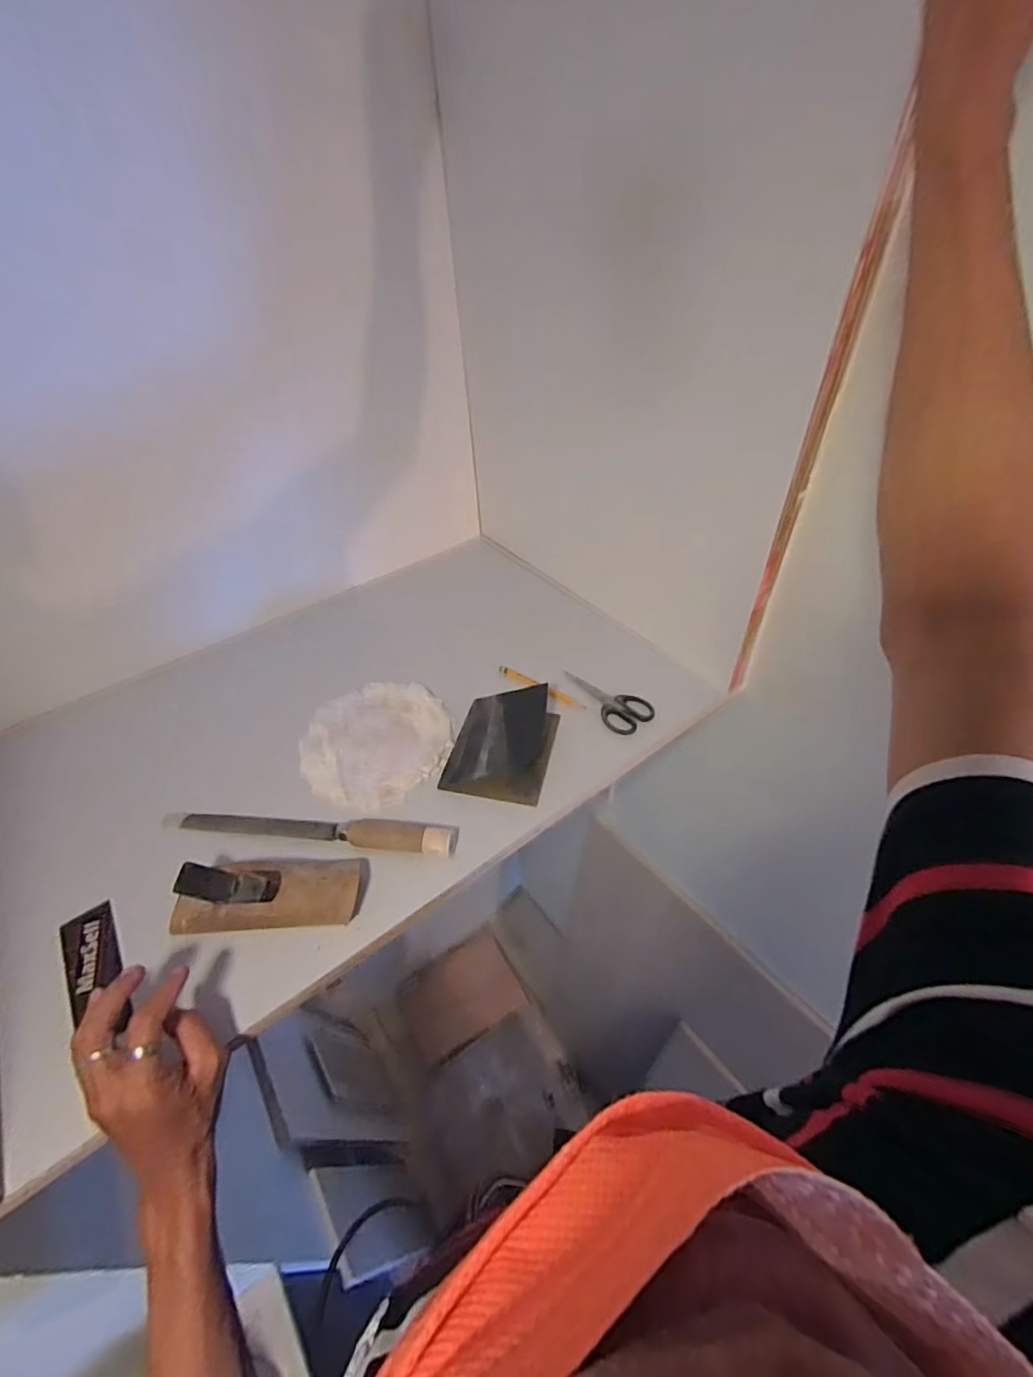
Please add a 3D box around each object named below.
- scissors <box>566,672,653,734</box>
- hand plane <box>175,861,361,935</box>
[{"bbox_3d":[0.113,0.011,0.690,0.056,0.011,0.124,-27,50,-23],"label":"scissors"},{"bbox_3d":[-0.230,0.191,0.508,0.167,0.058,0.064,-2,45,0],"label":"hand plane"}]

